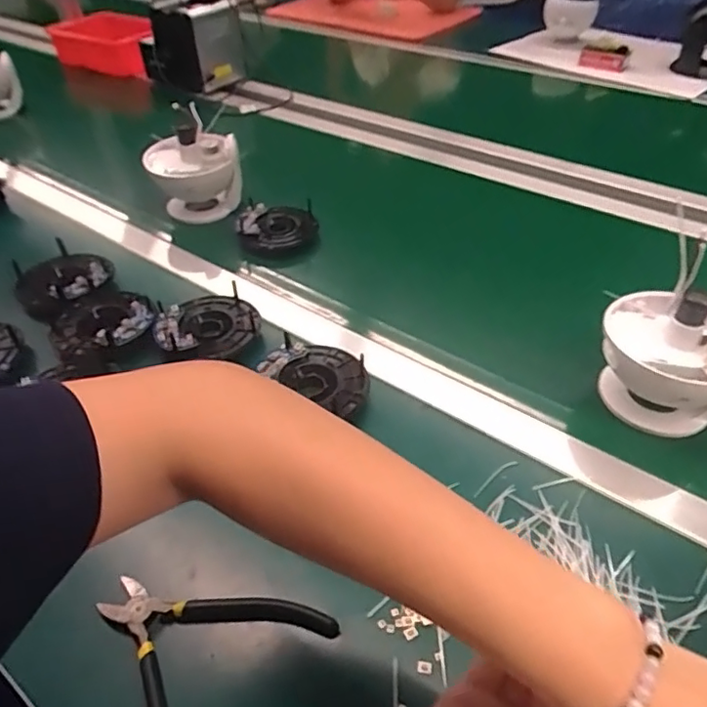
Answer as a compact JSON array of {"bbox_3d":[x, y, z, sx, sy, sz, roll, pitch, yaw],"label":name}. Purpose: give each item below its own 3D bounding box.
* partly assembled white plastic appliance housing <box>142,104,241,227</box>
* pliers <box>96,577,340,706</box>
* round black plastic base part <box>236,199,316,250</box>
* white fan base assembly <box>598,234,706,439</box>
[{"bbox_3d":[-0.209,-0.234,0.747,0.108,0.111,0.111,-24,47,-23],"label":"partly assembled white plastic appliance housing"},{"bbox_3d":[-0.099,0.185,0.355,0.137,0.013,0.119,23,48,24],"label":"pliers"},{"bbox_3d":[-0.094,-0.154,0.710,0.092,0.050,0.082,-10,43,-9],"label":"round black plastic base part"},{"bbox_3d":[0.271,-0.005,0.480,0.105,0.132,0.118,-18,45,-18],"label":"white fan base assembly"}]

